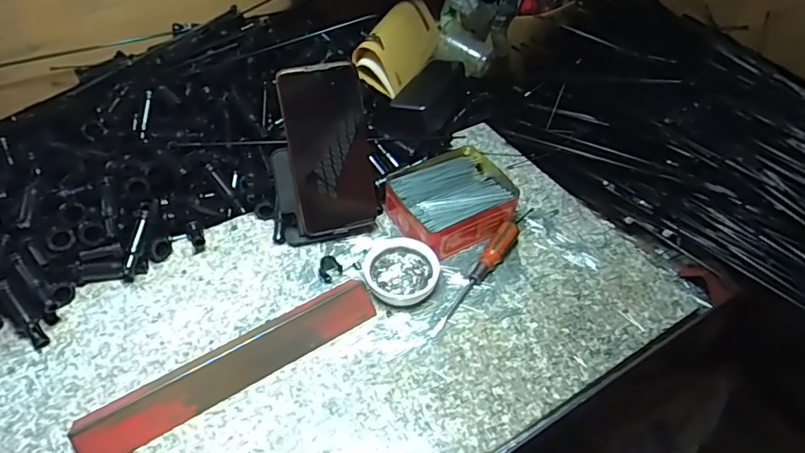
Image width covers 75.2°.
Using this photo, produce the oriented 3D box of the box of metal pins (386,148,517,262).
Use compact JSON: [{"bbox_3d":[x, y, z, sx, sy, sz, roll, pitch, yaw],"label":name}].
[{"bbox_3d":[0.053,-0.030,0.569,0.127,0.039,0.109,-22,52,-22],"label":"box of metal pins"}]

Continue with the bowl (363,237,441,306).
[{"bbox_3d":[-0.002,0.042,0.520,0.065,0.023,0.069,1,47,-2],"label":"bowl"}]

